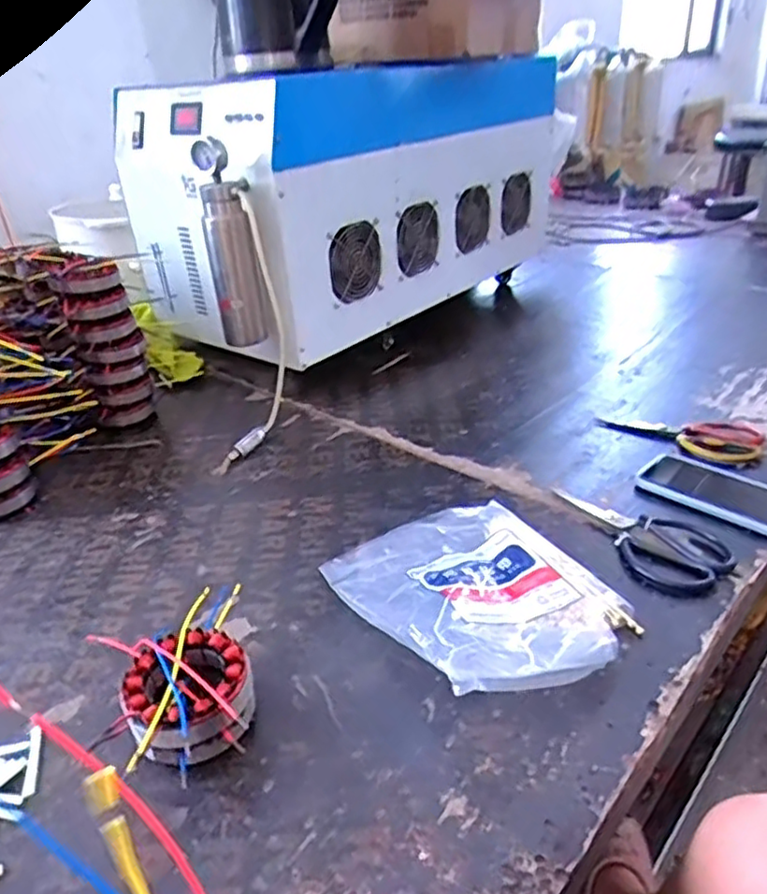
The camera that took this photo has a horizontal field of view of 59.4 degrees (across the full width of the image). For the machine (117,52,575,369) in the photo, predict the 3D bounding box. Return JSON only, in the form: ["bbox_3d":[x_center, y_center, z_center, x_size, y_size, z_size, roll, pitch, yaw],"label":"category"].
[{"bbox_3d":[-0.015,-0.468,1.218,0.826,0.362,0.358,-28,37,-36],"label":"machine"}]

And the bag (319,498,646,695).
[{"bbox_3d":[0.082,0.114,0.595,0.196,0.060,0.246,-19,32,-24],"label":"bag"}]

